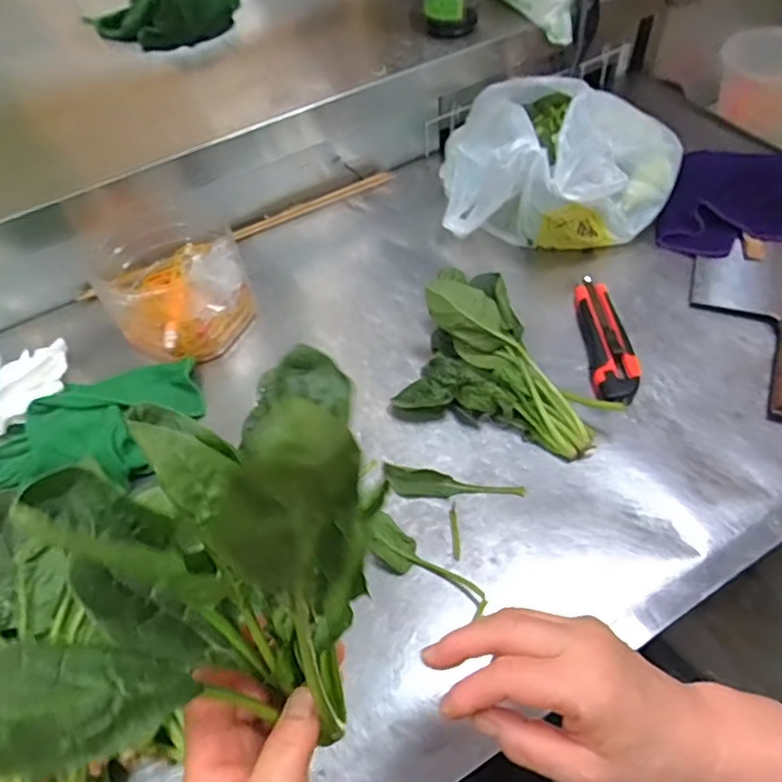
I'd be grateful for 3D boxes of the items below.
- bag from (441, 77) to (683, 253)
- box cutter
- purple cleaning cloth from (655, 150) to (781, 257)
[{"bbox_3d":[0.195,-0.269,0.688,0.240,0.156,0.220,21,58,17],"label":"bag"},{"bbox_3d":[0.211,-0.056,0.597,0.040,0.020,0.149,-1,54,2],"label":"box cutter"},{"bbox_3d":[0.413,-0.221,0.690,0.233,0.053,0.120,-11,54,-5],"label":"purple cleaning cloth"}]

